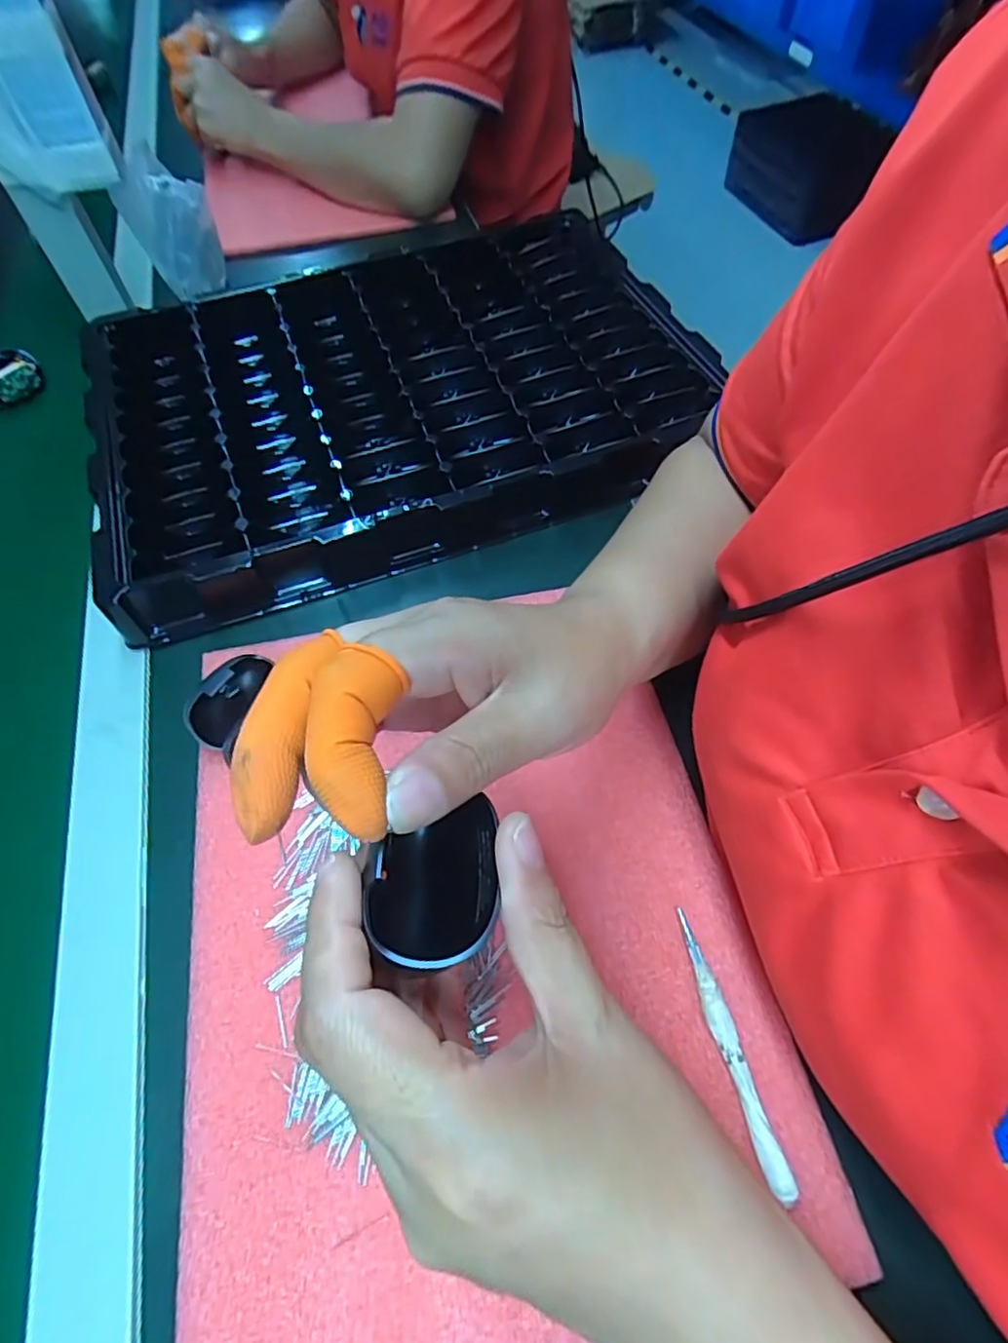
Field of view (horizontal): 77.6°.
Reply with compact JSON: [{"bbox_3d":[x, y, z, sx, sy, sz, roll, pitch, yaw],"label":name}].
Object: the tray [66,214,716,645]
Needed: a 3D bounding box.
[{"bbox_3d":[-0.086,-0.231,0.499,0.447,0.054,0.331,-20,60,-9],"label":"tray"}]

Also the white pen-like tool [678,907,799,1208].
[{"bbox_3d":[0.096,0.160,0.271,0.010,0.012,0.107,-14,59,-5],"label":"white pen-like tool"}]

